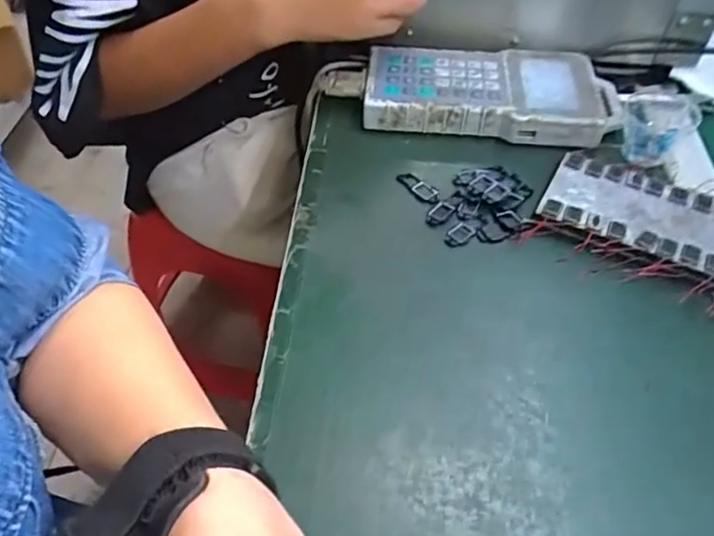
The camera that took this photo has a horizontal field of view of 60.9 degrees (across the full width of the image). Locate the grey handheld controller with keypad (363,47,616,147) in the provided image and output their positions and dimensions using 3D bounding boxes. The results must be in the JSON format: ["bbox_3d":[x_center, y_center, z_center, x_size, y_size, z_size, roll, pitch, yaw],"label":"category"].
[{"bbox_3d":[0.117,-0.161,0.549,0.214,0.032,0.107,4,52,2],"label":"grey handheld controller with keypad"}]

